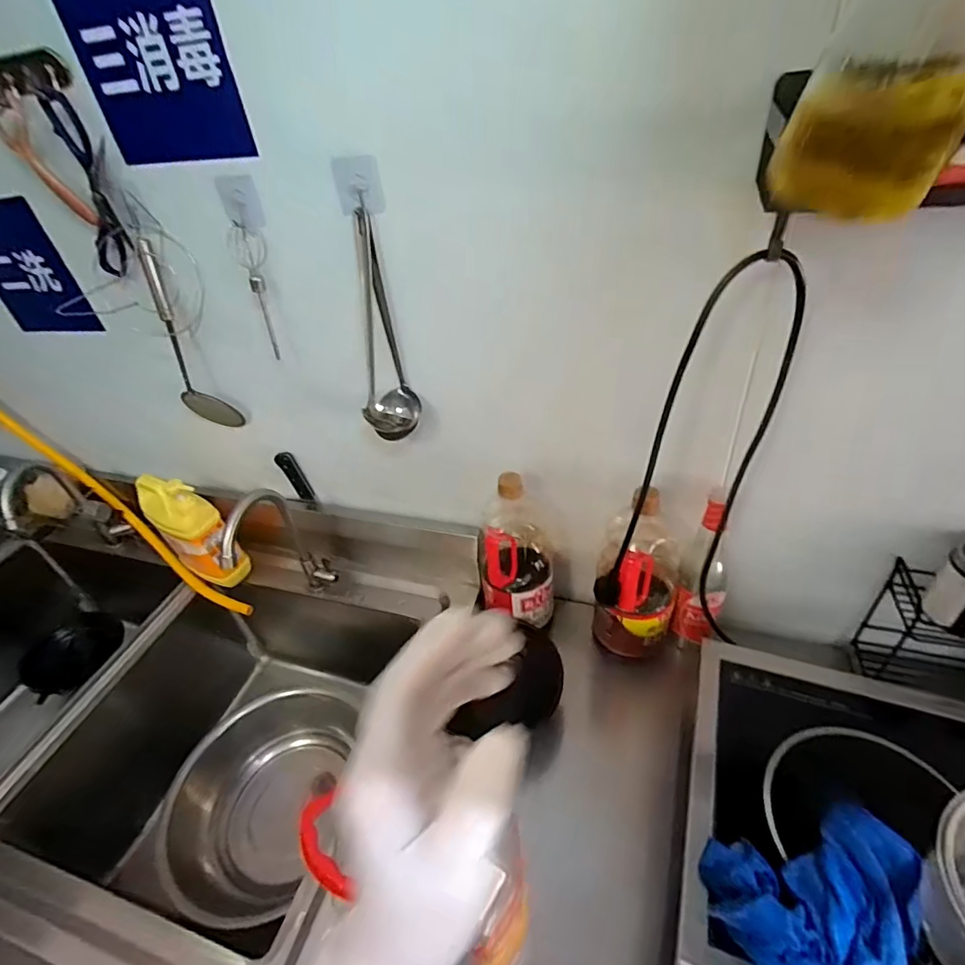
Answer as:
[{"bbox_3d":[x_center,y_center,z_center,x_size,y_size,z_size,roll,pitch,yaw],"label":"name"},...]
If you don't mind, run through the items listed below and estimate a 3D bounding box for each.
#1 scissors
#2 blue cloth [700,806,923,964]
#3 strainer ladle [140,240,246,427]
[{"bbox_3d":[-0.507,-0.381,0.682,0.076,0.216,0.016,15,45,6],"label":"scissors"},{"bbox_3d":[0.305,0.379,0.465,0.183,0.049,0.122,-9,39,-4],"label":"blue cloth"},{"bbox_3d":[-0.461,-0.208,0.800,0.069,0.292,0.043,-26,43,-23],"label":"strainer ladle"}]

